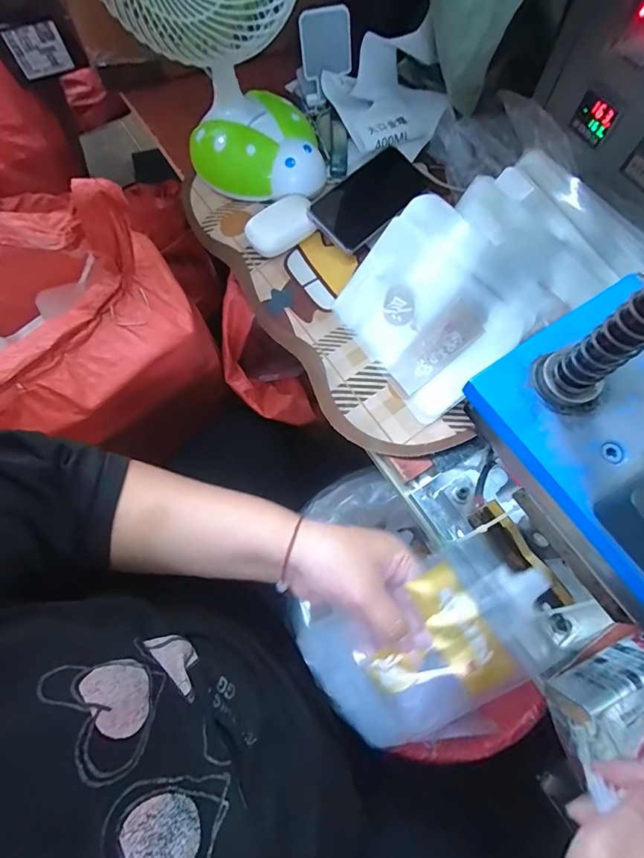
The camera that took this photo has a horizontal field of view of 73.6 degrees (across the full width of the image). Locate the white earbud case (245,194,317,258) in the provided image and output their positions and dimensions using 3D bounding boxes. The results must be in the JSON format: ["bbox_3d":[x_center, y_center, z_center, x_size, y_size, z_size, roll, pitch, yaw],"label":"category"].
[{"bbox_3d":[-0.051,-0.251,0.531,0.084,0.028,0.055,-31,74,-9],"label":"white earbud case"}]

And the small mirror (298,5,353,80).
[{"bbox_3d":[0.006,-0.505,0.562,0.068,0.070,0.014,-13,61,-1],"label":"small mirror"}]

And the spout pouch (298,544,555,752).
[{"bbox_3d":[0.090,0.169,0.338,0.183,0.034,0.109,-28,73,-9],"label":"spout pouch"}]

